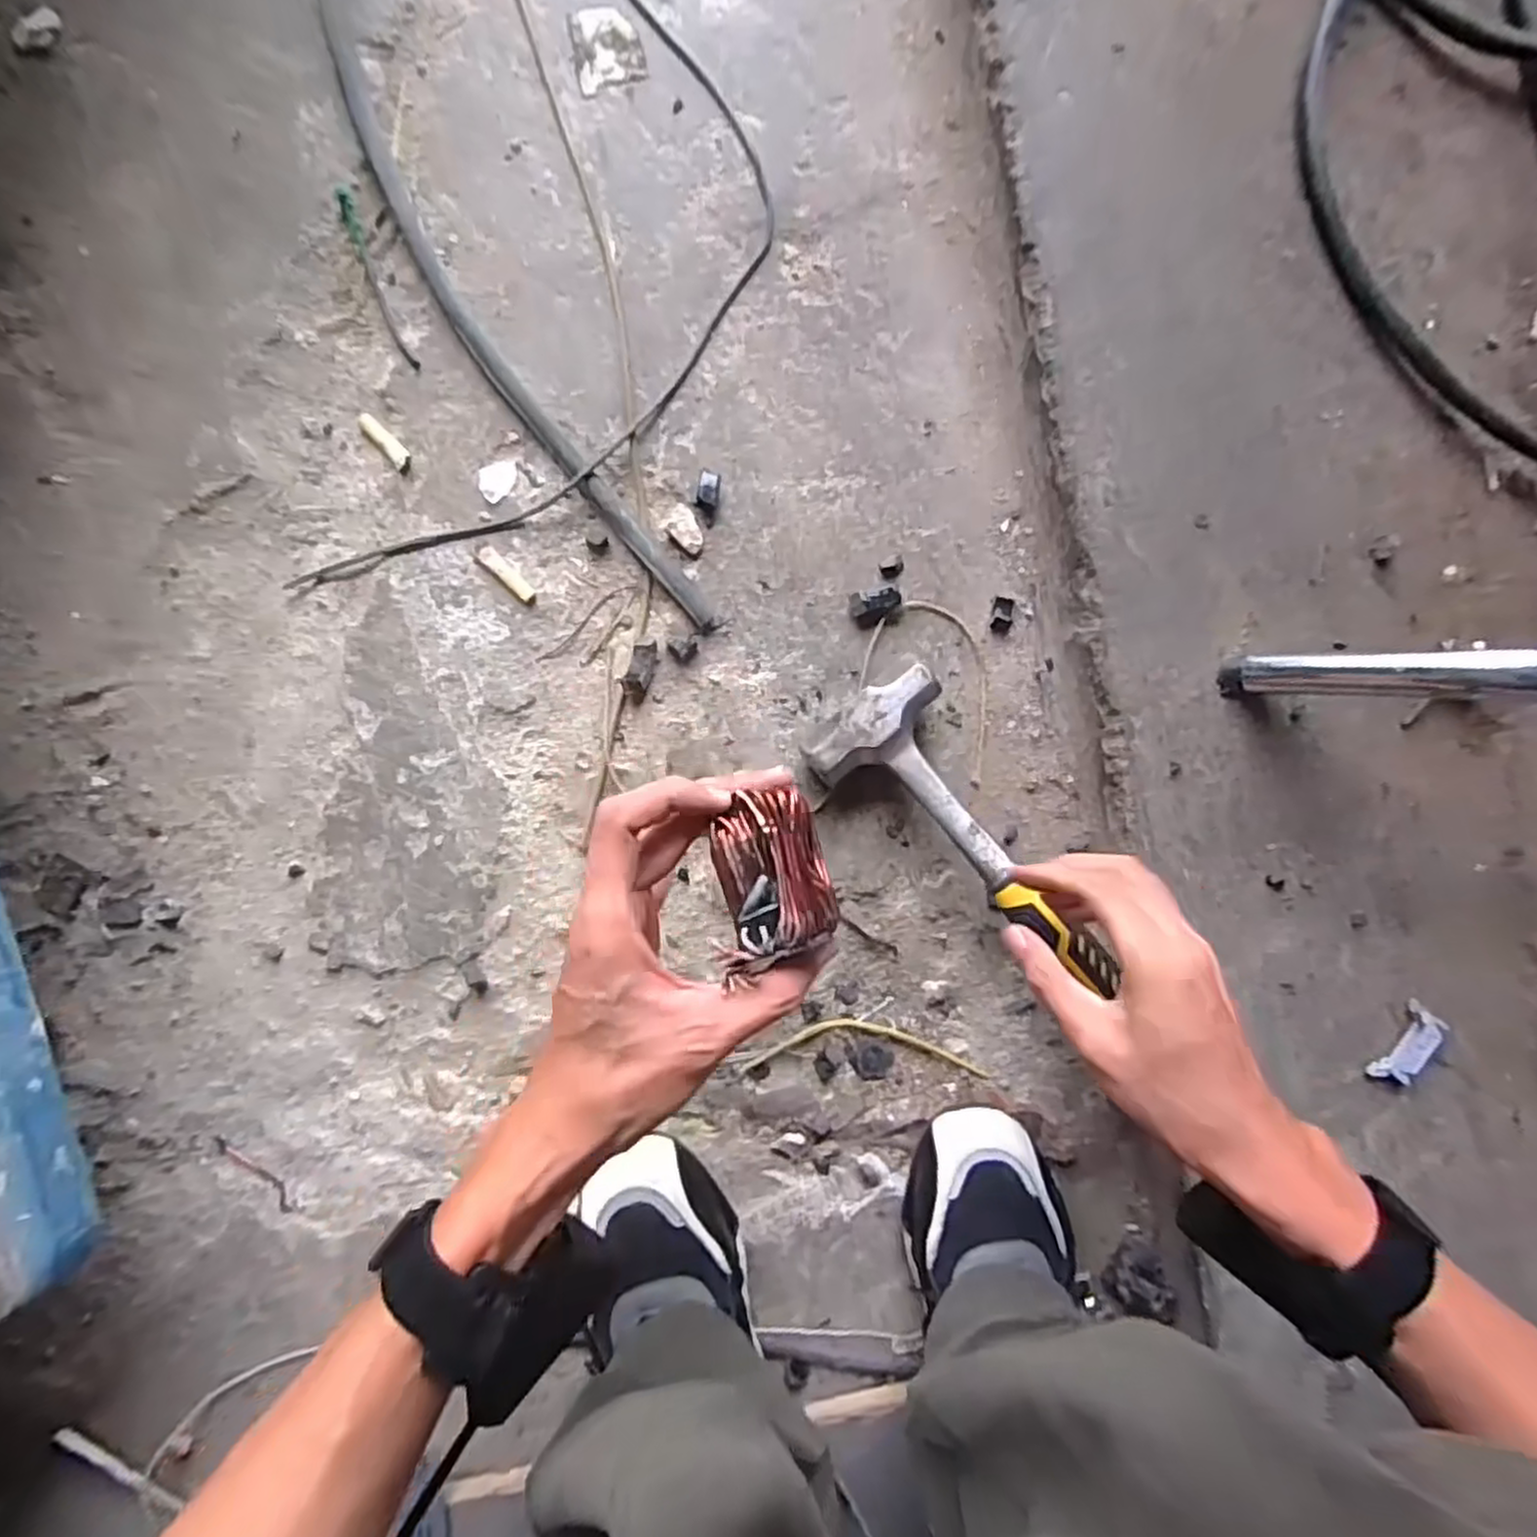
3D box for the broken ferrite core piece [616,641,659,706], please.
[{"bbox_3d":[-0.082,-0.062,0.471,0.017,0.009,0.039,22,90,-5],"label":"broken ferrite core piece"}]

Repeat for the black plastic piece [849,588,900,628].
[{"bbox_3d":[0.068,-0.103,0.474,0.031,0.015,0.020,-11,93,-4],"label":"black plastic piece"}]

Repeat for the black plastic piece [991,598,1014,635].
[{"bbox_3d":[0.154,-0.100,0.482,0.014,0.009,0.023,7,91,-5],"label":"black plastic piece"}]

